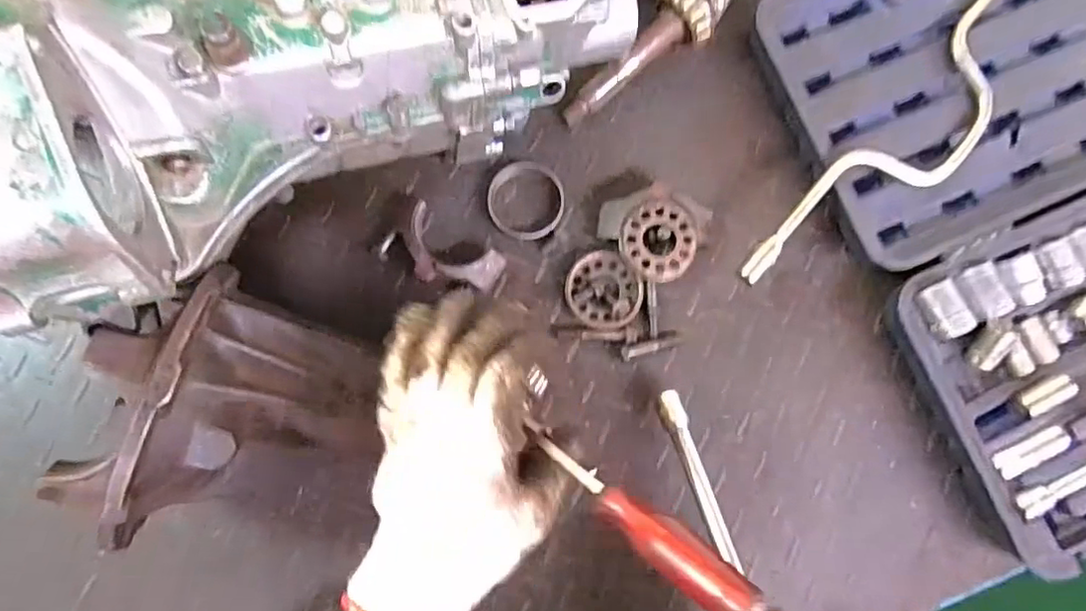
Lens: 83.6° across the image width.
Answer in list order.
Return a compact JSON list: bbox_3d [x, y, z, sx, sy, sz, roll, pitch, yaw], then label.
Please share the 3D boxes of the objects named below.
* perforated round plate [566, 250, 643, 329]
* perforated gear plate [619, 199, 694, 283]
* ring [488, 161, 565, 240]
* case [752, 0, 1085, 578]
[{"bbox_3d":[0.054,-0.015,0.541,0.067,0.014,0.064,0,84,-4],"label":"perforated round plate"},{"bbox_3d":[0.101,-0.057,0.536,0.065,0.023,0.070,0,84,-4],"label":"perforated gear plate"},{"bbox_3d":[-0.015,-0.093,0.540,0.066,0.013,0.068,0,84,-4],"label":"ring"},{"bbox_3d":[0.471,-0.093,0.551,0.383,0.045,0.547,-23,86,-6],"label":"case"}]

